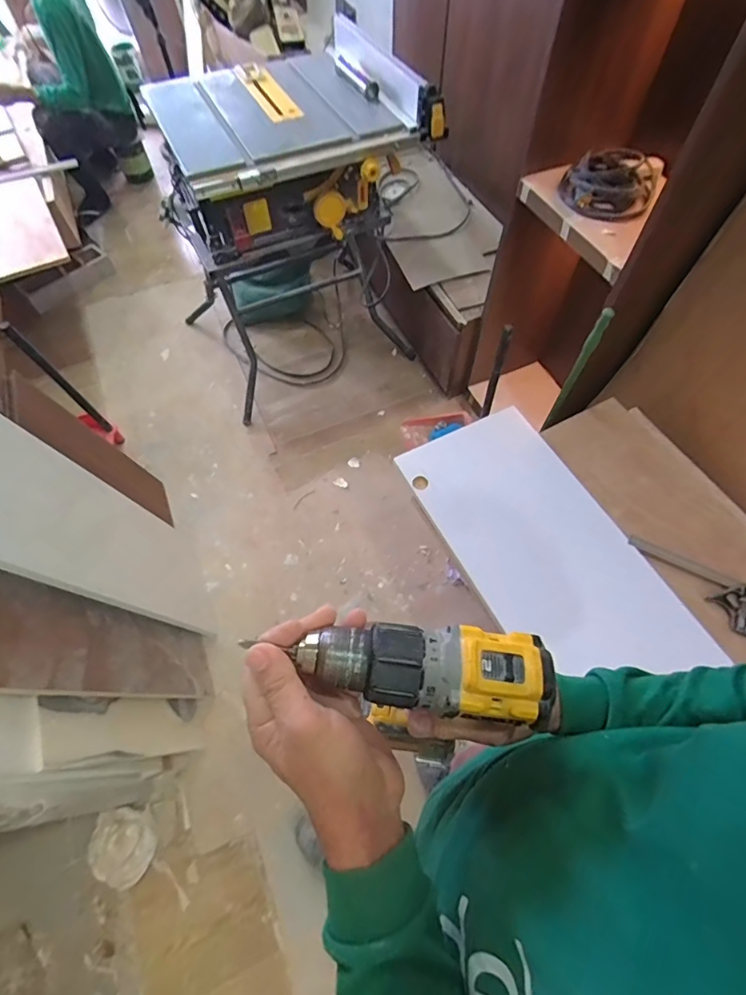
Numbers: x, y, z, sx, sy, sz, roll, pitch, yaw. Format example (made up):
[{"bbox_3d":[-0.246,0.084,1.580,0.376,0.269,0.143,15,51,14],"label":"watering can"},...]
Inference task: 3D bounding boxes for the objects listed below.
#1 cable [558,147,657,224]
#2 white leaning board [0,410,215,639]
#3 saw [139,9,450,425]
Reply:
[{"bbox_3d":[0.571,-0.761,1.126,0.213,0.076,0.233,21,63,11],"label":"cable"},{"bbox_3d":[-0.657,0.056,1.036,0.032,1.032,0.354,-24,61,-2],"label":"white leaning board"},{"bbox_3d":[-0.286,-0.928,1.689,0.828,0.907,0.657,-14,62,-8],"label":"saw"}]

